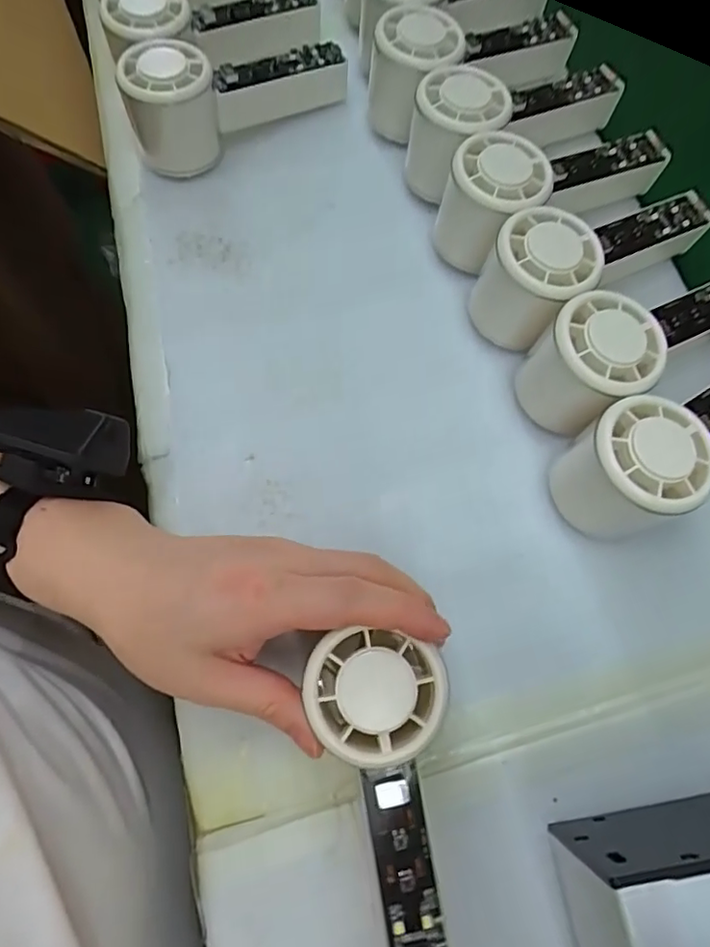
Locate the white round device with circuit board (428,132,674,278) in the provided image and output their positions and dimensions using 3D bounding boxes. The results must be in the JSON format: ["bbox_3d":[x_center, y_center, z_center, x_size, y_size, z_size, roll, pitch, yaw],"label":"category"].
[{"bbox_3d":[0.124,-0.166,0.349,0.145,0.057,0.056,-15,69,-19],"label":"white round device with circuit board"}]

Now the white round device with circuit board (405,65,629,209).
[{"bbox_3d":[0.106,-0.221,0.369,0.150,0.061,0.056,-17,69,-19],"label":"white round device with circuit board"}]

